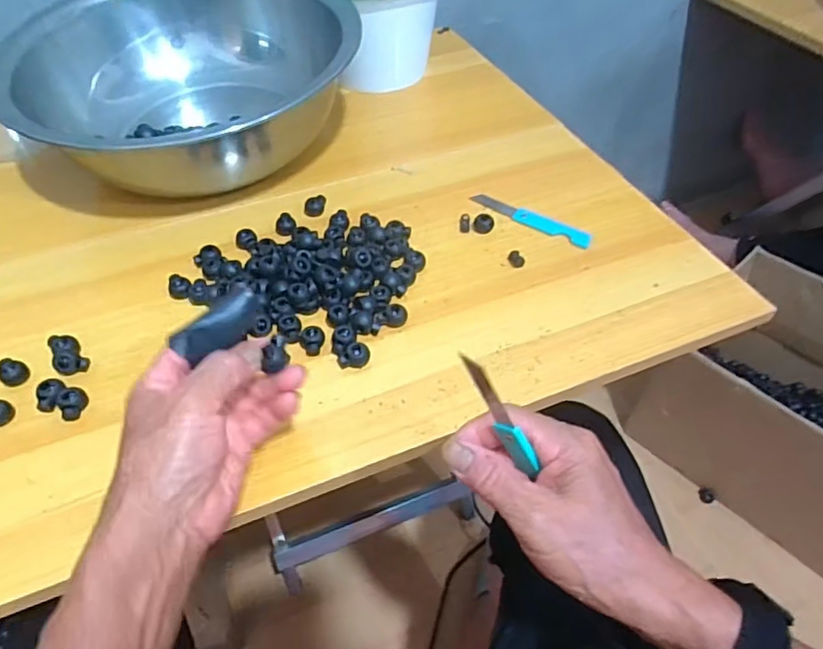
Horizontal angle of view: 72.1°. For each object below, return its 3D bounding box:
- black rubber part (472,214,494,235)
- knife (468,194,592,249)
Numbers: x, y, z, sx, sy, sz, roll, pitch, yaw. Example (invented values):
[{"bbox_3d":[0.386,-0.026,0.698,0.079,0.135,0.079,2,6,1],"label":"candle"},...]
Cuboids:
[{"bbox_3d":[0.064,-0.091,0.505,0.018,0.011,0.016,-36,58,-26],"label":"black rubber part"},{"bbox_3d":[0.109,-0.099,0.514,0.118,0.006,0.024,30,56,23],"label":"knife"}]

